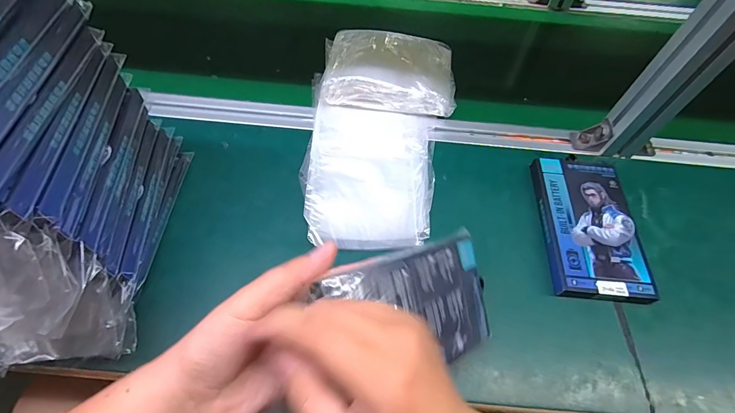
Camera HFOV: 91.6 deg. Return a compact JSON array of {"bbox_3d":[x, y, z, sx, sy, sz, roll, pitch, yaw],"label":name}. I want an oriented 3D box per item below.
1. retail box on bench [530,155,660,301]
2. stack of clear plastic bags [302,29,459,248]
[{"bbox_3d":[0.246,0.022,0.395,0.107,0.020,0.164,6,59,0],"label":"retail box on bench"},{"bbox_3d":[0.018,-0.105,0.445,0.173,0.042,0.325,5,59,-1],"label":"stack of clear plastic bags"}]

